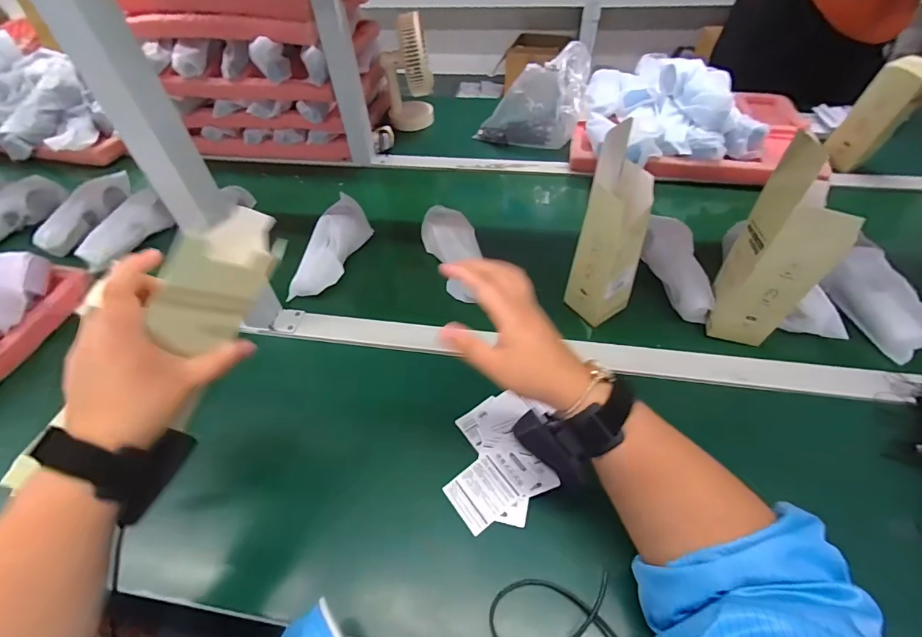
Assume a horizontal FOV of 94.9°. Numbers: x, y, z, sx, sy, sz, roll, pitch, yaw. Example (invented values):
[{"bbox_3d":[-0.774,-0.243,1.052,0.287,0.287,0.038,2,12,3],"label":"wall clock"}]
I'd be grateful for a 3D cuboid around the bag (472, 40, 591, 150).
[{"bbox_3d":[0.144,-0.446,0.857,0.201,0.158,0.115,15,51,16],"label":"bag"}]

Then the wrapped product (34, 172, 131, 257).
[{"bbox_3d":[-0.647,-0.178,0.727,0.048,0.059,0.181,12,50,13],"label":"wrapped product"}]

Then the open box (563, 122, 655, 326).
[{"bbox_3d":[0.175,-0.095,0.495,0.060,0.220,0.064,-32,55,-23],"label":"open box"}]

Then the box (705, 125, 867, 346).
[{"bbox_3d":[0.348,-0.072,0.463,0.076,0.216,0.071,15,51,16],"label":"box"}]

